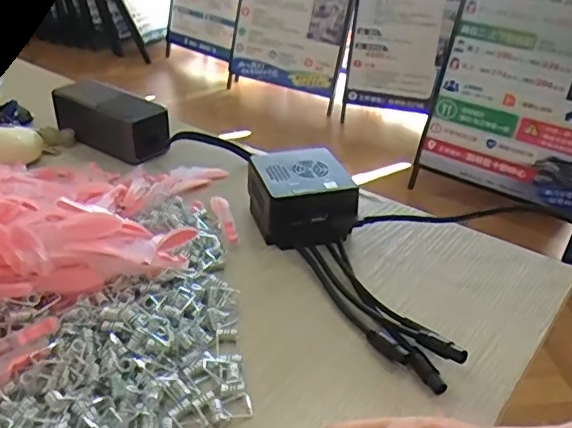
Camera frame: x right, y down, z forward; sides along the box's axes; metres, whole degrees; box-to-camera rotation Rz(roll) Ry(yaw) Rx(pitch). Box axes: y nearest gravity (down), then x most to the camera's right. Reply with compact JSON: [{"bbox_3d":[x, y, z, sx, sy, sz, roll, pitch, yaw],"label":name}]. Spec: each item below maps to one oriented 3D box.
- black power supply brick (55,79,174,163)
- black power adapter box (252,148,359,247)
[{"bbox_3d":[-0.185,-0.101,0.603,0.135,0.047,0.054,26,39,27],"label":"black power supply brick"},{"bbox_3d":[0.013,-0.015,0.478,0.076,0.045,0.085,-7,35,-17],"label":"black power adapter box"}]

